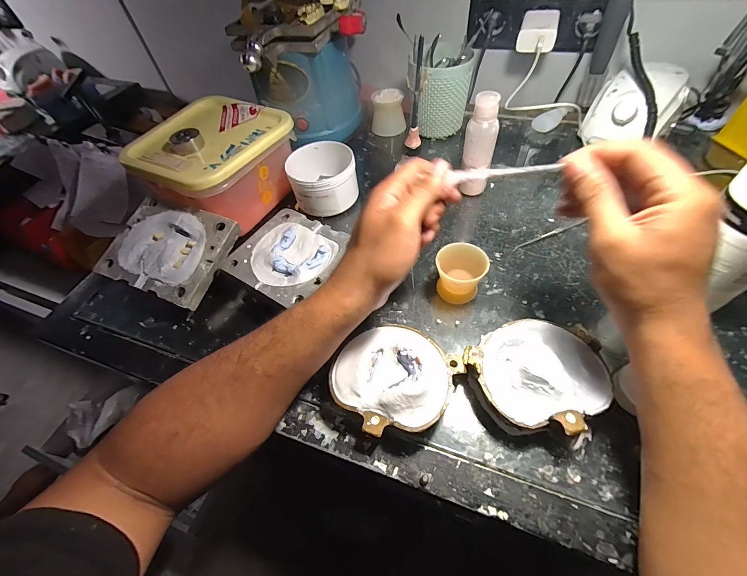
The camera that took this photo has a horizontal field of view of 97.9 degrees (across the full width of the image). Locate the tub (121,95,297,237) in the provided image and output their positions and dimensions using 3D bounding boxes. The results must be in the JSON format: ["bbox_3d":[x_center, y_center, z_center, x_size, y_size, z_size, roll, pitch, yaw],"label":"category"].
[{"bbox_3d":[-0.211,-0.169,0.448,0.173,0.093,0.176,19,58,18],"label":"tub"}]

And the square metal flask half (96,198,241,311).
[{"bbox_3d":[-0.236,-0.046,0.377,0.125,0.021,0.109,19,72,10],"label":"square metal flask half"}]

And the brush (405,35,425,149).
[{"bbox_3d":[0.047,-0.203,0.345,0.015,0.101,0.008,11,32,14],"label":"brush"}]

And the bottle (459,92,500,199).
[{"bbox_3d":[0.133,-0.171,0.411,0.036,0.128,0.030,11,56,13],"label":"bottle"}]

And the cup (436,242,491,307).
[{"bbox_3d":[0.092,-0.013,0.348,0.050,0.053,0.044,15,57,16],"label":"cup"}]

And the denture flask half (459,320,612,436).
[{"bbox_3d":[0.145,0.078,0.288,0.111,0.035,0.093,-18,54,-7],"label":"denture flask half"}]

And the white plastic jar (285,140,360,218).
[{"bbox_3d":[-0.069,-0.156,0.452,0.089,0.055,0.111,-16,54,-5],"label":"white plastic jar"}]

